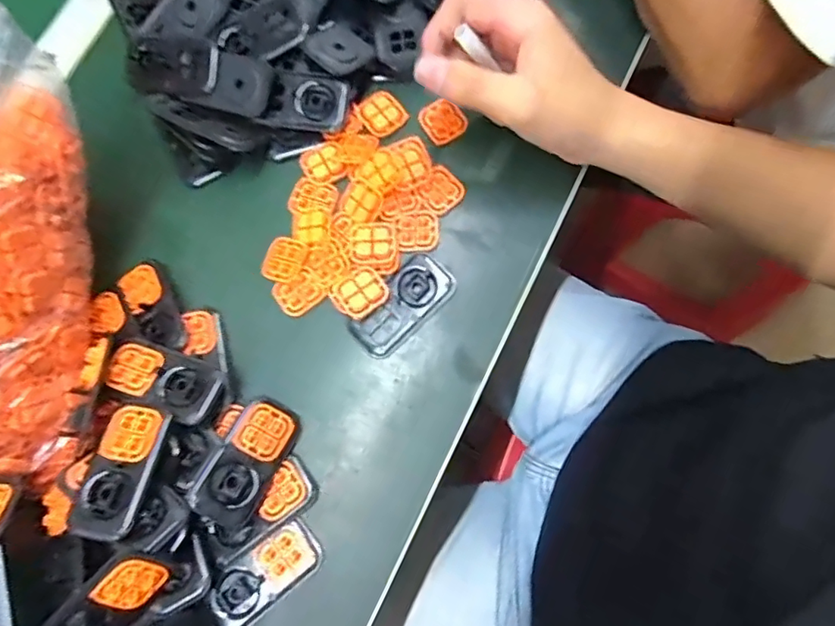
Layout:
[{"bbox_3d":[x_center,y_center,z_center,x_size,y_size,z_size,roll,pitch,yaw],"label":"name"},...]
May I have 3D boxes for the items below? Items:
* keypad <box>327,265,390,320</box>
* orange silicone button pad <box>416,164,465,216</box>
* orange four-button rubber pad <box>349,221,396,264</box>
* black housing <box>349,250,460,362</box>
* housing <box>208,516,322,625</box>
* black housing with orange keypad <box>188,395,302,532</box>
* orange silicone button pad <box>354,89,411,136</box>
[{"bbox_3d":[-0.040,-0.014,0.362,0.035,0.009,0.032,-41,77,-6],"label":"keypad"},{"bbox_3d":[0.016,-0.088,0.381,0.029,0.005,0.030,-43,77,-6],"label":"orange silicone button pad"},{"bbox_3d":[-0.031,-0.049,0.369,0.030,0.009,0.030,-4,77,4],"label":"orange four-button rubber pad"},{"bbox_3d":[-0.011,-0.005,0.366,0.039,0.010,0.077,42,83,12],"label":"black housing"},{"bbox_3d":[-0.095,0.162,0.330,0.072,0.009,0.036,-38,77,-5],"label":"housing"},{"bbox_3d":[-0.106,0.092,0.335,0.039,0.010,0.076,31,69,-10],"label":"black housing with orange keypad"},{"bbox_3d":[-0.028,-0.150,0.397,0.031,0.006,0.034,-44,77,-6],"label":"orange silicone button pad"}]

